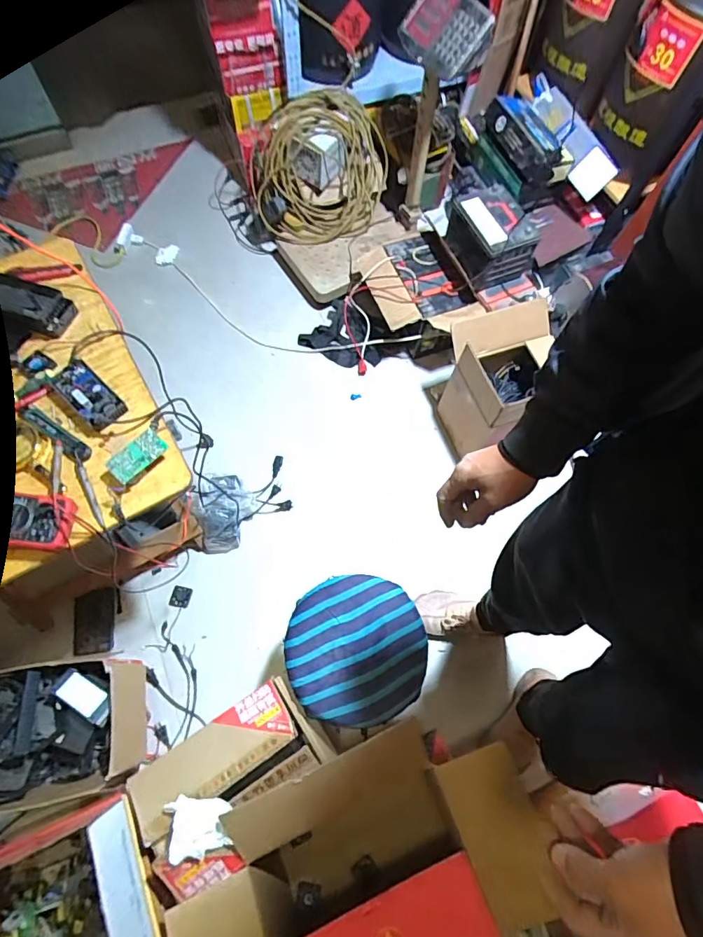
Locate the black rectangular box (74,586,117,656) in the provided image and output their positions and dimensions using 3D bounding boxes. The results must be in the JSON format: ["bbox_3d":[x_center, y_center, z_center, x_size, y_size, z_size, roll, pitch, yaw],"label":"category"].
[{"bbox_3d":[-0.667,0.395,1.198,0.094,0.014,0.158,-2,79,-13],"label":"black rectangular box"}]

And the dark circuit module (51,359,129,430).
[{"bbox_3d":[-0.468,-0.133,0.809,0.145,0.032,0.066,40,73,13],"label":"dark circuit module"}]

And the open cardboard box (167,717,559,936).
[{"bbox_3d":[0.014,0.758,0.920,0.635,0.371,0.381,-19,70,-9],"label":"open cardboard box"}]

